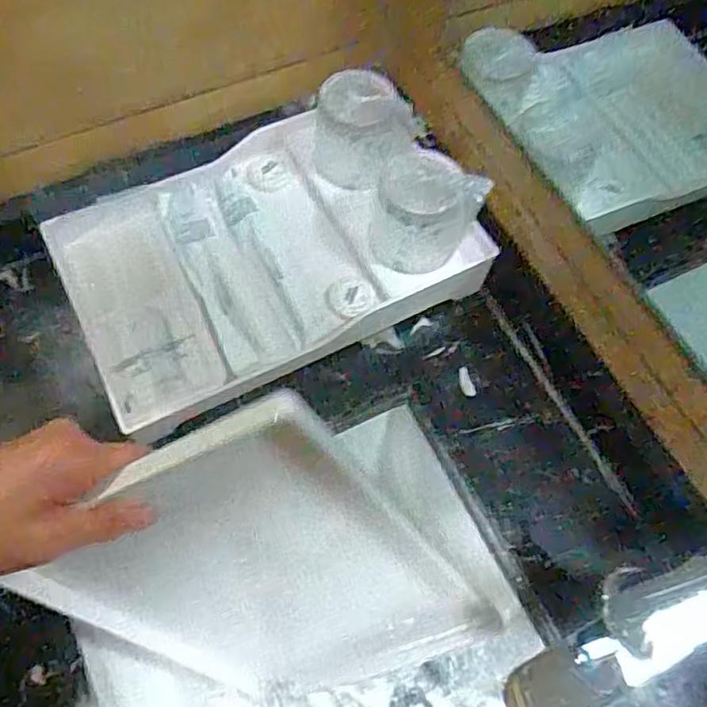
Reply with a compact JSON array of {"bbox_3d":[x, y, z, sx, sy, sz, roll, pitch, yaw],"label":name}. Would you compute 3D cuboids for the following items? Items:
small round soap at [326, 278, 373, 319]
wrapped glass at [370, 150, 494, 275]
[{"bbox_3d":[-0.002,-0.045,0.525,0.041,0.008,0.041,-30,59,-2],"label":"small round soap"},{"bbox_3d":[0.056,-0.110,0.513,0.083,0.087,0.065,22,64,7],"label":"wrapped glass"}]

